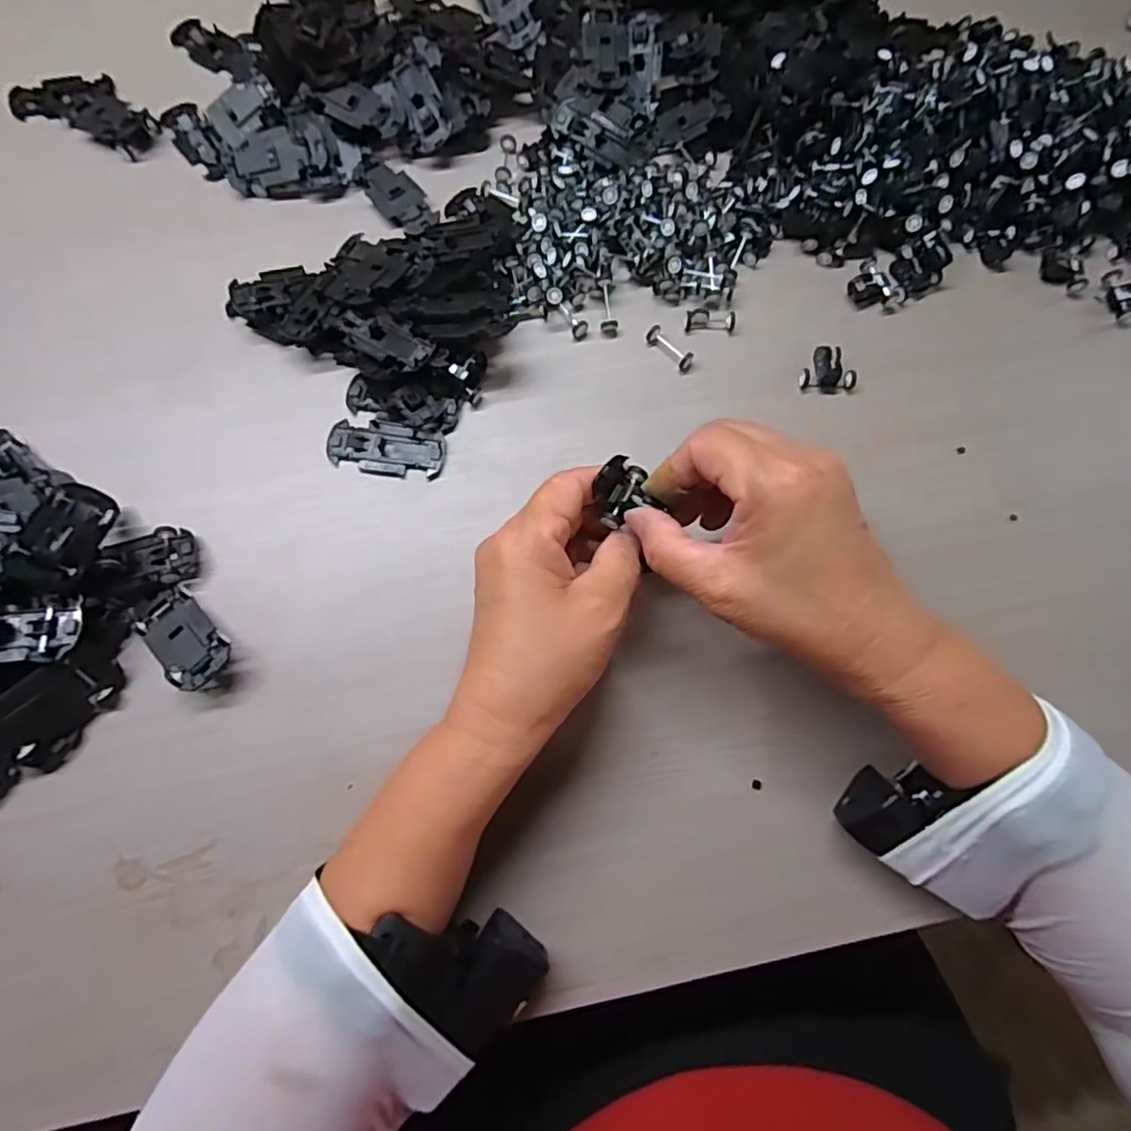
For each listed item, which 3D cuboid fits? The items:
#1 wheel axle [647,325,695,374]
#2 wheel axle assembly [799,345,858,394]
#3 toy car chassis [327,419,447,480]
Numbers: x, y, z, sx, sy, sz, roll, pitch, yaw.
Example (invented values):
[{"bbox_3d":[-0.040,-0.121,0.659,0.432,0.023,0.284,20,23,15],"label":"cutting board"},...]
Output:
[{"bbox_3d":[0.063,-0.130,0.371,0.033,0.009,0.010,42,78,9],"label":"wheel axle"},{"bbox_3d":[0.157,-0.117,0.368,0.032,0.013,0.024,10,75,1],"label":"wheel axle assembly"},{"bbox_3d":[-0.101,-0.066,0.350,0.065,0.004,0.031,8,75,1],"label":"toy car chassis"}]

